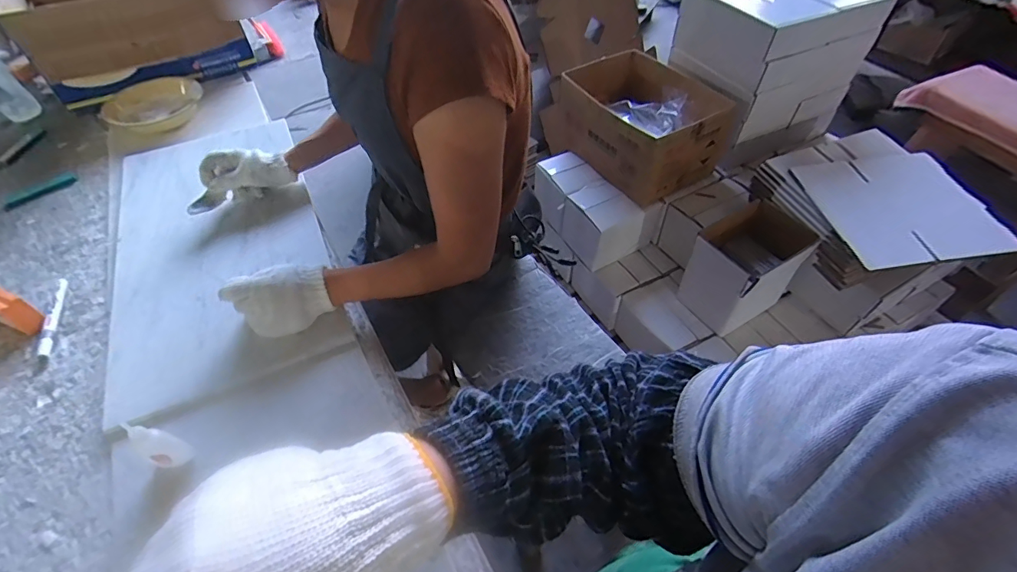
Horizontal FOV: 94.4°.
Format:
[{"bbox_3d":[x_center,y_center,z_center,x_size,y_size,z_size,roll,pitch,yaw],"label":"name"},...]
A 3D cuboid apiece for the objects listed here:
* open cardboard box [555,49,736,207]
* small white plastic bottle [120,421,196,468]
[{"bbox_3d":[0.384,-0.475,1.385,0.305,0.287,0.408,-23,56,-16],"label":"open cardboard box"},{"bbox_3d":[-0.391,0.171,0.523,0.041,0.078,0.033,22,56,16],"label":"small white plastic bottle"}]

